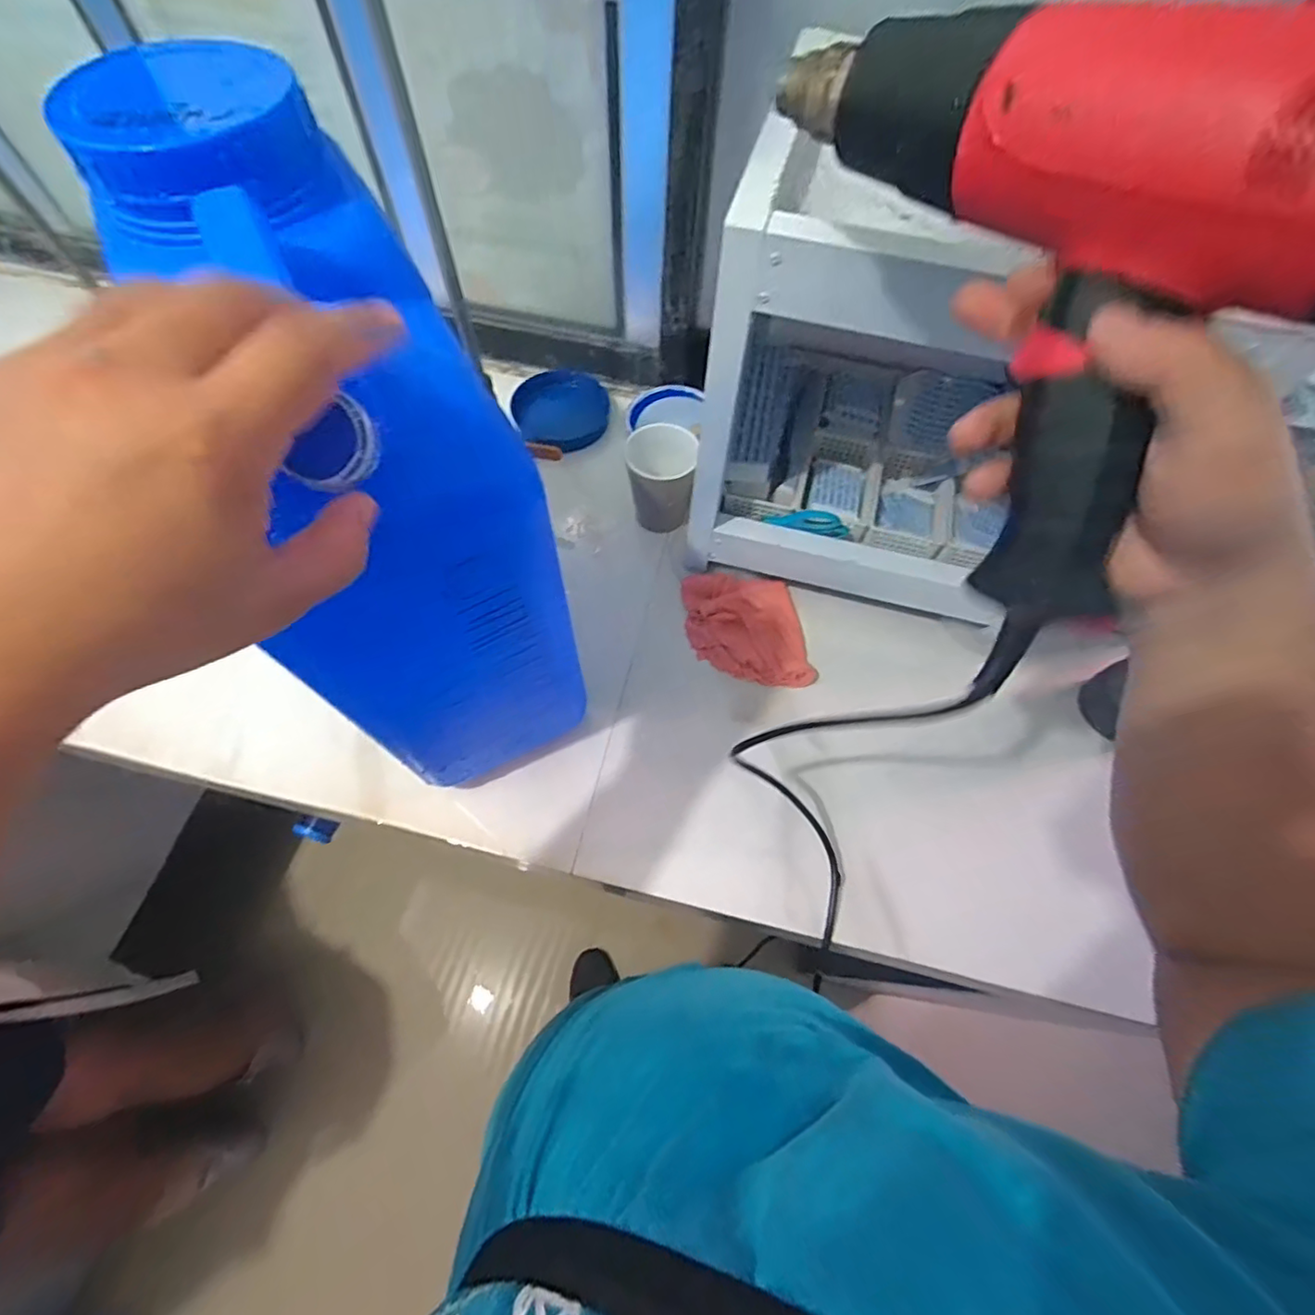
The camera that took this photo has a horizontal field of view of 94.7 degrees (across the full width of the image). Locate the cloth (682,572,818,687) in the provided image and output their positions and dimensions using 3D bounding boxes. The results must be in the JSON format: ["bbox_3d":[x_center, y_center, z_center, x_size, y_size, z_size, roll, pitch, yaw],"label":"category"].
[{"bbox_3d":[0.097,-0.033,0.645,0.139,0.028,0.113,7,65,1],"label":"cloth"}]

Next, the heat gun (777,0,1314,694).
[{"bbox_3d":[0.147,-0.160,0.242,0.066,0.173,0.259,-17,67,-10],"label":"heat gun"}]

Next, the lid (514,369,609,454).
[{"bbox_3d":[-0.123,-0.319,0.781,0.116,0.014,0.102,9,83,-4],"label":"lid"}]

